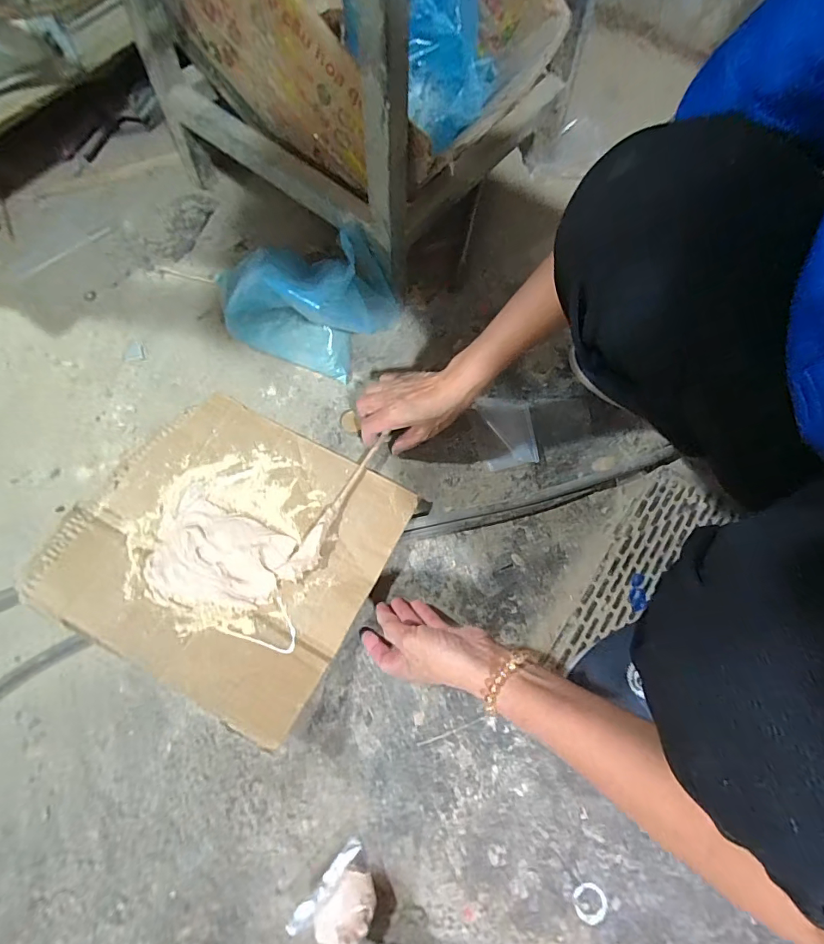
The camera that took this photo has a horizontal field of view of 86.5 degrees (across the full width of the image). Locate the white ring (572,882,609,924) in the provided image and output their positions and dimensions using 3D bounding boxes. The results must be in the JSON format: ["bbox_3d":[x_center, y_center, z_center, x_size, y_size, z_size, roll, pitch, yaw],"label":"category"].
[{"bbox_3d":[0.165,0.400,0.406,0.031,0.004,0.030,1,72,-2],"label":"white ring"}]

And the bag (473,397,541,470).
[{"bbox_3d":[0.122,-0.052,0.554,0.065,0.011,0.094,-8,72,-5],"label":"bag"}]

